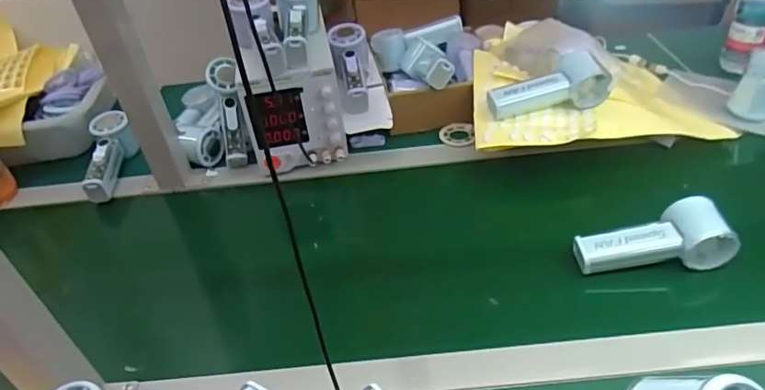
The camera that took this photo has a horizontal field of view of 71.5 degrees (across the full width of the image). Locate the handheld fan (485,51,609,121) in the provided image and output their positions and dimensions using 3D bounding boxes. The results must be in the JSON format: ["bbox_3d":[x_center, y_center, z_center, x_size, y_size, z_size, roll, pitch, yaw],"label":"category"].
[{"bbox_3d":[0.214,-0.140,0.694,0.153,0.051,0.056,-7,39,1],"label":"handheld fan"}]

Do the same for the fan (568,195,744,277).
[{"bbox_3d":[0.279,0.048,0.551,0.151,0.046,0.064,-10,39,-3],"label":"fan"}]

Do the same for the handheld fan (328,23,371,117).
[{"bbox_3d":[-0.045,-0.189,0.792,0.056,0.056,0.162,-9,62,-1],"label":"handheld fan"}]

